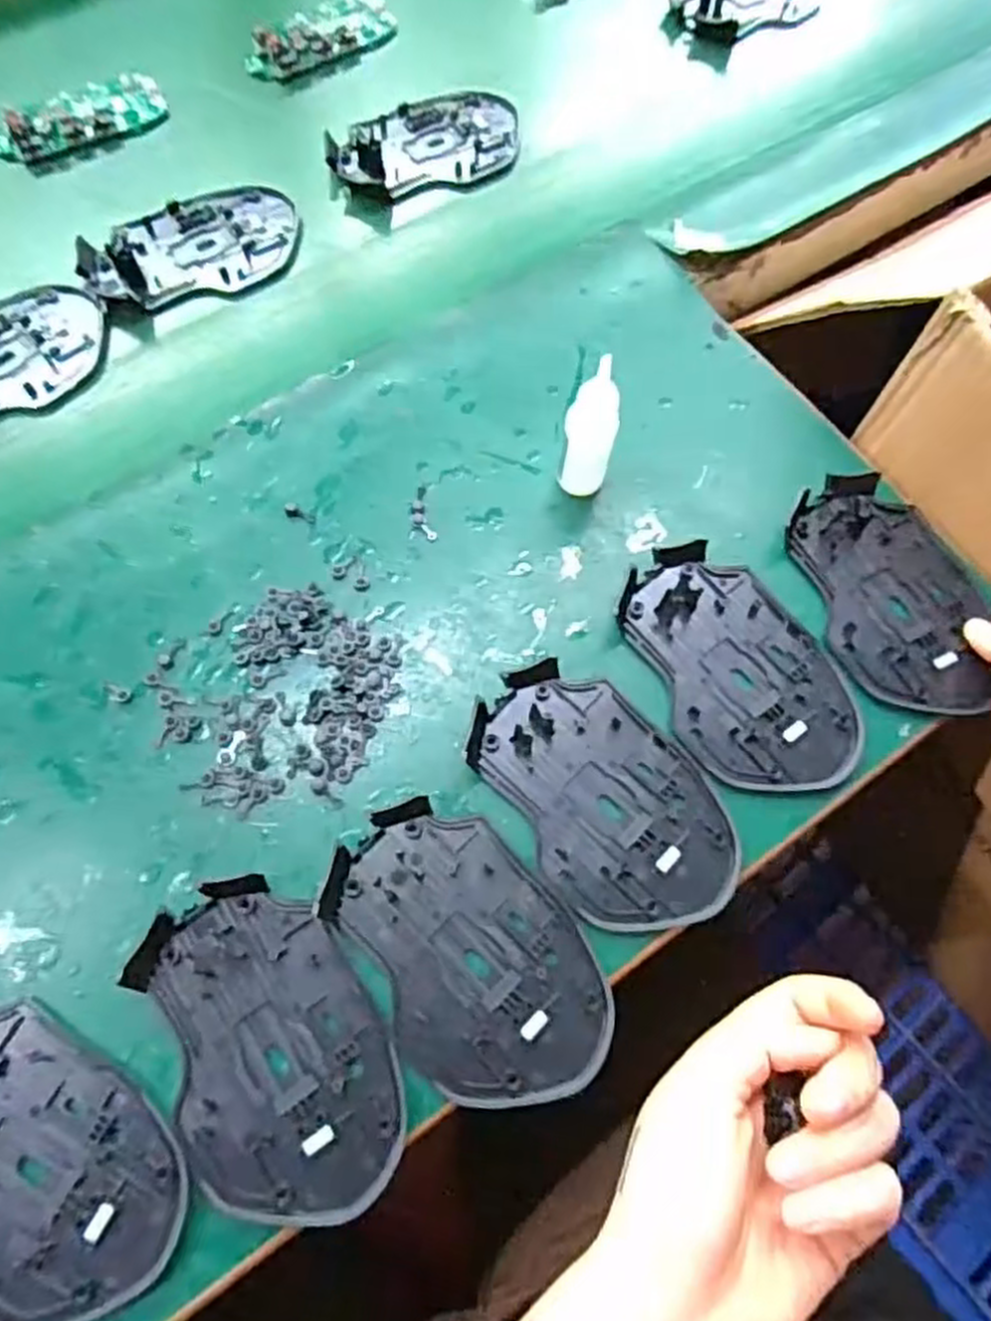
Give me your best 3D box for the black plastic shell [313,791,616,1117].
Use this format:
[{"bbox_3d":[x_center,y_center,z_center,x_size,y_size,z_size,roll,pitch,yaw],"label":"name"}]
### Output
[{"bbox_3d":[-0.009,0.106,0.289,0.070,0.008,0.113,-33,72,-13],"label":"black plastic shell"}]

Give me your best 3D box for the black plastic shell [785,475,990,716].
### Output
[{"bbox_3d":[0.176,-0.030,0.349,0.070,0.009,0.113,-11,69,-5],"label":"black plastic shell"}]

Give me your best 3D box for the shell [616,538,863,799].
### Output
[{"bbox_3d":[0.104,0.001,0.334,0.073,0.009,0.114,-20,70,-9],"label":"shell"}]

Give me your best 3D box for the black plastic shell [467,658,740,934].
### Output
[{"bbox_3d":[0.044,0.051,0.312,0.072,0.009,0.114,-34,72,-13],"label":"black plastic shell"}]

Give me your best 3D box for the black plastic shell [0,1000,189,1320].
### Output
[{"bbox_3d":[-0.159,0.165,0.263,0.114,0.009,0.071,35,72,12],"label":"black plastic shell"}]

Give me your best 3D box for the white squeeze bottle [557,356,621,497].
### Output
[{"bbox_3d":[0.040,-0.096,0.339,0.021,0.073,0.017,21,69,7],"label":"white squeeze bottle"}]

